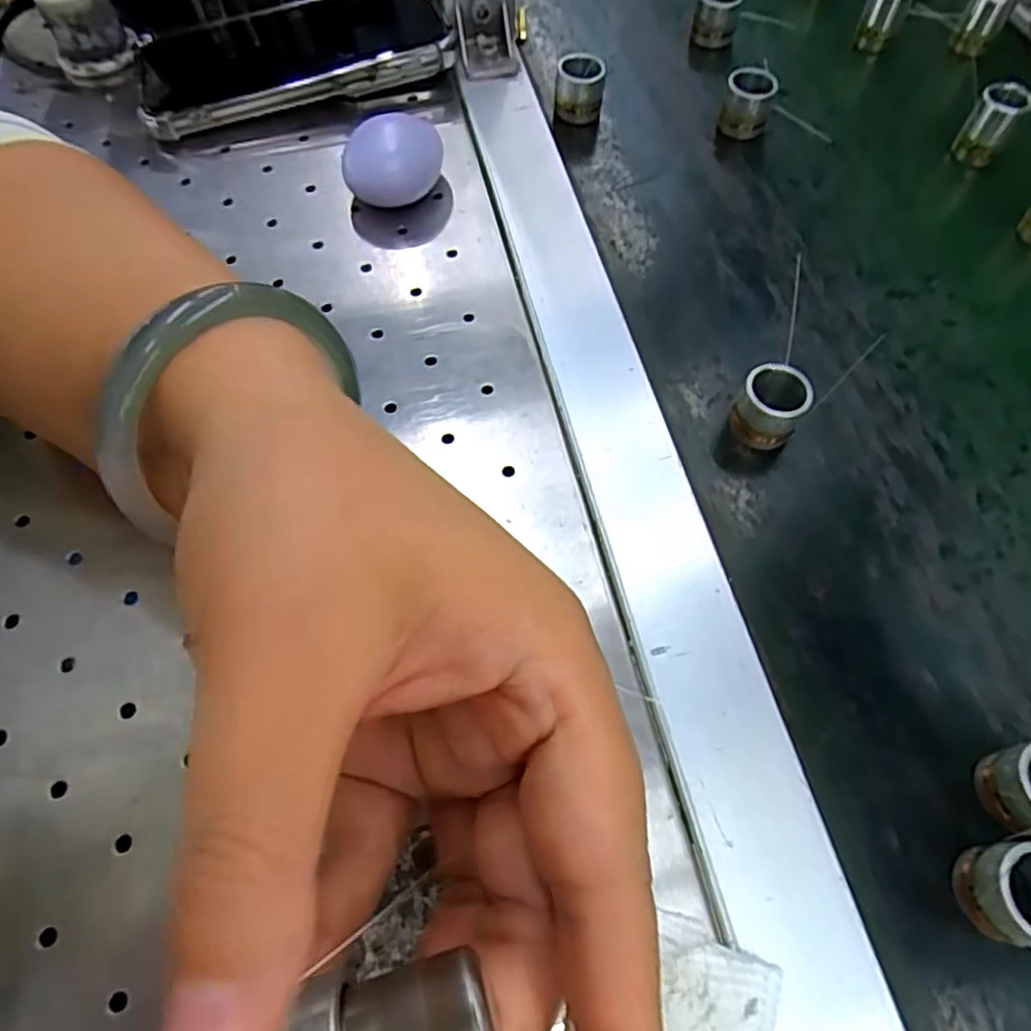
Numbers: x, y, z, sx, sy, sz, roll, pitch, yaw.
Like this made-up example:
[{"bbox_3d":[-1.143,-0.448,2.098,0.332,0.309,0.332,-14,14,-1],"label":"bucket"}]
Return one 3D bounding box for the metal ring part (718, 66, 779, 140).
[{"bbox_3d":[0.120,-0.213,0.356,0.024,0.028,0.019,23,66,14],"label":"metal ring part"}]

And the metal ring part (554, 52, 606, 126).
[{"bbox_3d":[0.034,-0.226,0.360,0.024,0.024,0.020,6,63,5],"label":"metal ring part"}]

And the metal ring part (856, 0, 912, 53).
[{"bbox_3d":[0.207,-0.281,0.384,0.021,0.036,0.017,28,67,15],"label":"metal ring part"}]

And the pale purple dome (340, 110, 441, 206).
[{"bbox_3d":[-0.057,-0.168,0.326,0.040,0.026,0.035,14,64,9],"label":"pale purple dome"}]

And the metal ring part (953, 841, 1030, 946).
[{"bbox_3d":[0.138,0.105,0.189,0.025,0.028,0.024,-1,63,2],"label":"metal ring part"}]

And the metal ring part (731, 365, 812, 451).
[{"bbox_3d":[0.101,-0.043,0.268,0.024,0.023,0.023,-1,63,2],"label":"metal ring part"}]

